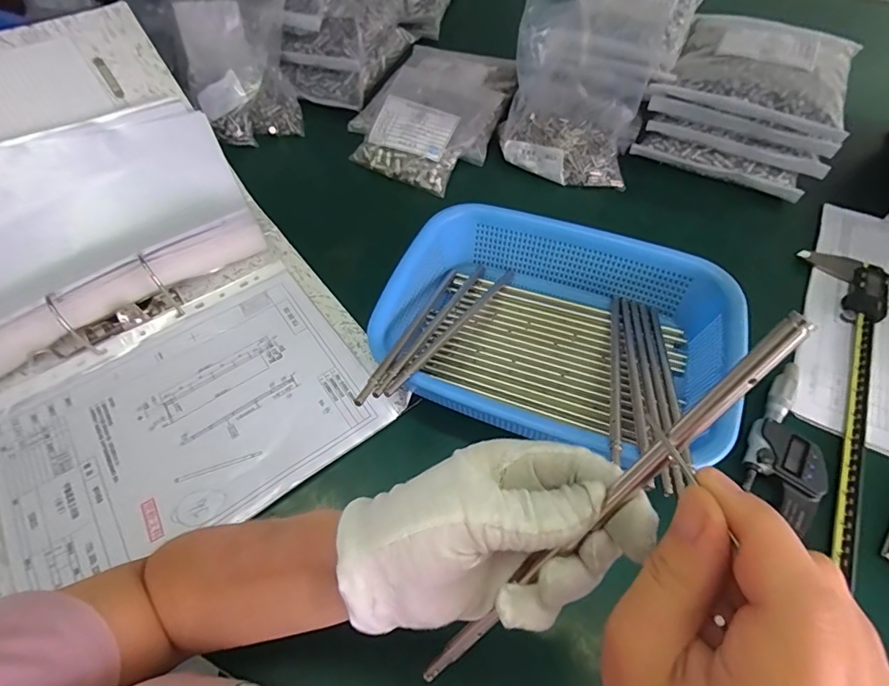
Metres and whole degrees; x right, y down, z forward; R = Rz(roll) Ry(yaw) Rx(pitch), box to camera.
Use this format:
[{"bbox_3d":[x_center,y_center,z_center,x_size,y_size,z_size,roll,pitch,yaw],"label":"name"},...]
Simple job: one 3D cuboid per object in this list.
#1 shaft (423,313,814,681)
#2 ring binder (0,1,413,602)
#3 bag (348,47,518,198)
[{"bbox_3d":[0.049,0.079,0.188,0.007,0.225,0.004,46,29,25],"label":"shaft"},{"bbox_3d":[-0.323,-0.081,0.439,0.332,0.149,0.542,-34,63,-20],"label":"ring binder"},{"bbox_3d":[-0.013,-0.305,0.628,0.166,0.056,0.219,26,60,16],"label":"bag"}]

